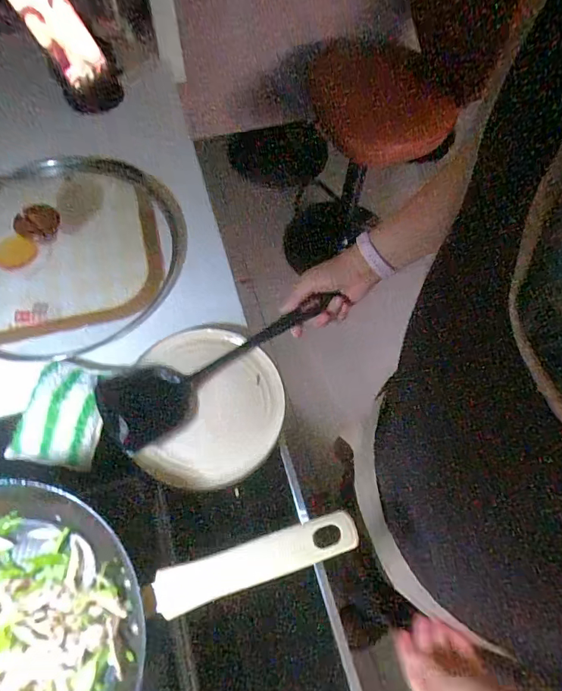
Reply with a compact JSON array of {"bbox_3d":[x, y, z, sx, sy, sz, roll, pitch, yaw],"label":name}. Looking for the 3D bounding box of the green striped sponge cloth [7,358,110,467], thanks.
[{"bbox_3d":[-0.252,0.075,0.517,0.095,0.025,0.117,9,64,2],"label":"green striped sponge cloth"}]

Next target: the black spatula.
[{"bbox_3d":[-0.073,0.016,0.552,0.302,0.034,0.099,-29,69,-12],"label":"black spatula"}]

